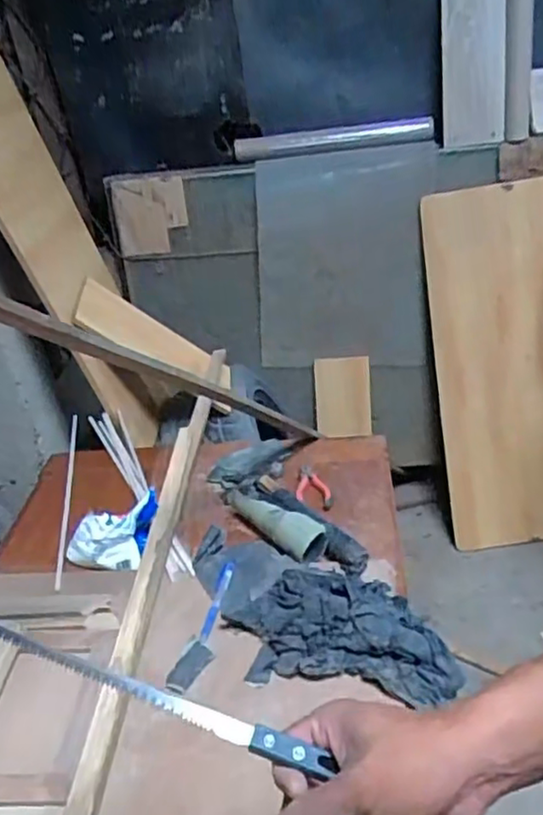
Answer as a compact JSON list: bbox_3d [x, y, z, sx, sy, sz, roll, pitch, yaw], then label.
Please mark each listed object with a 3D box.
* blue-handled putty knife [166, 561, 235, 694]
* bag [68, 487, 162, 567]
[{"bbox_3d":[-0.075,0.265,0.814,0.043,0.019,0.197,8,33,18],"label":"blue-handled putty knife"},{"bbox_3d":[-0.232,0.182,0.946,0.131,0.065,0.091,-4,31,9],"label":"bag"}]

